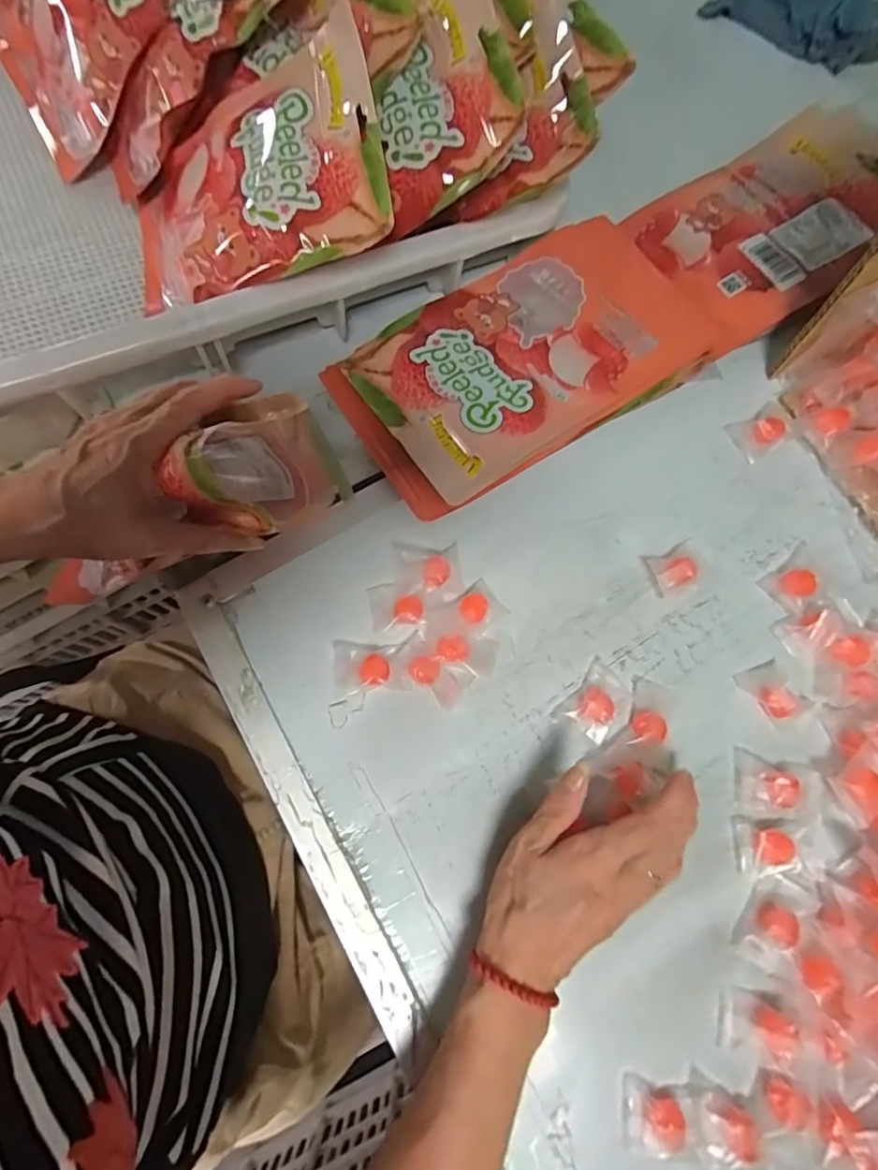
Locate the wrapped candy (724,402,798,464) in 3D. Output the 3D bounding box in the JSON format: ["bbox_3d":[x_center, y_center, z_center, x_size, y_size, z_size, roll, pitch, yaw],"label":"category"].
[{"bbox_3d":[0.260,-0.125,0.427,0.054,0.014,0.035,-27,77,-8],"label":"wrapped candy"}]

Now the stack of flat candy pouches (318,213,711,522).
[{"bbox_3d":[0.062,-0.178,0.428,0.268,0.034,0.162,-30,77,-9],"label":"stack of flat candy pouches"}]

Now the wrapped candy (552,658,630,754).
[{"bbox_3d":[0.108,0.082,0.368,0.051,0.012,0.041,-42,79,-11],"label":"wrapped candy"}]

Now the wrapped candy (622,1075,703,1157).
[{"bbox_3d":[0.122,0.296,0.303,0.038,0.011,0.031,0,74,-1],"label":"wrapped candy"}]

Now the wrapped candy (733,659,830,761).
[{"bbox_3d":[0.238,0.086,0.369,0.033,0.015,0.069,-26,76,-8],"label":"wrapped candy"}]

